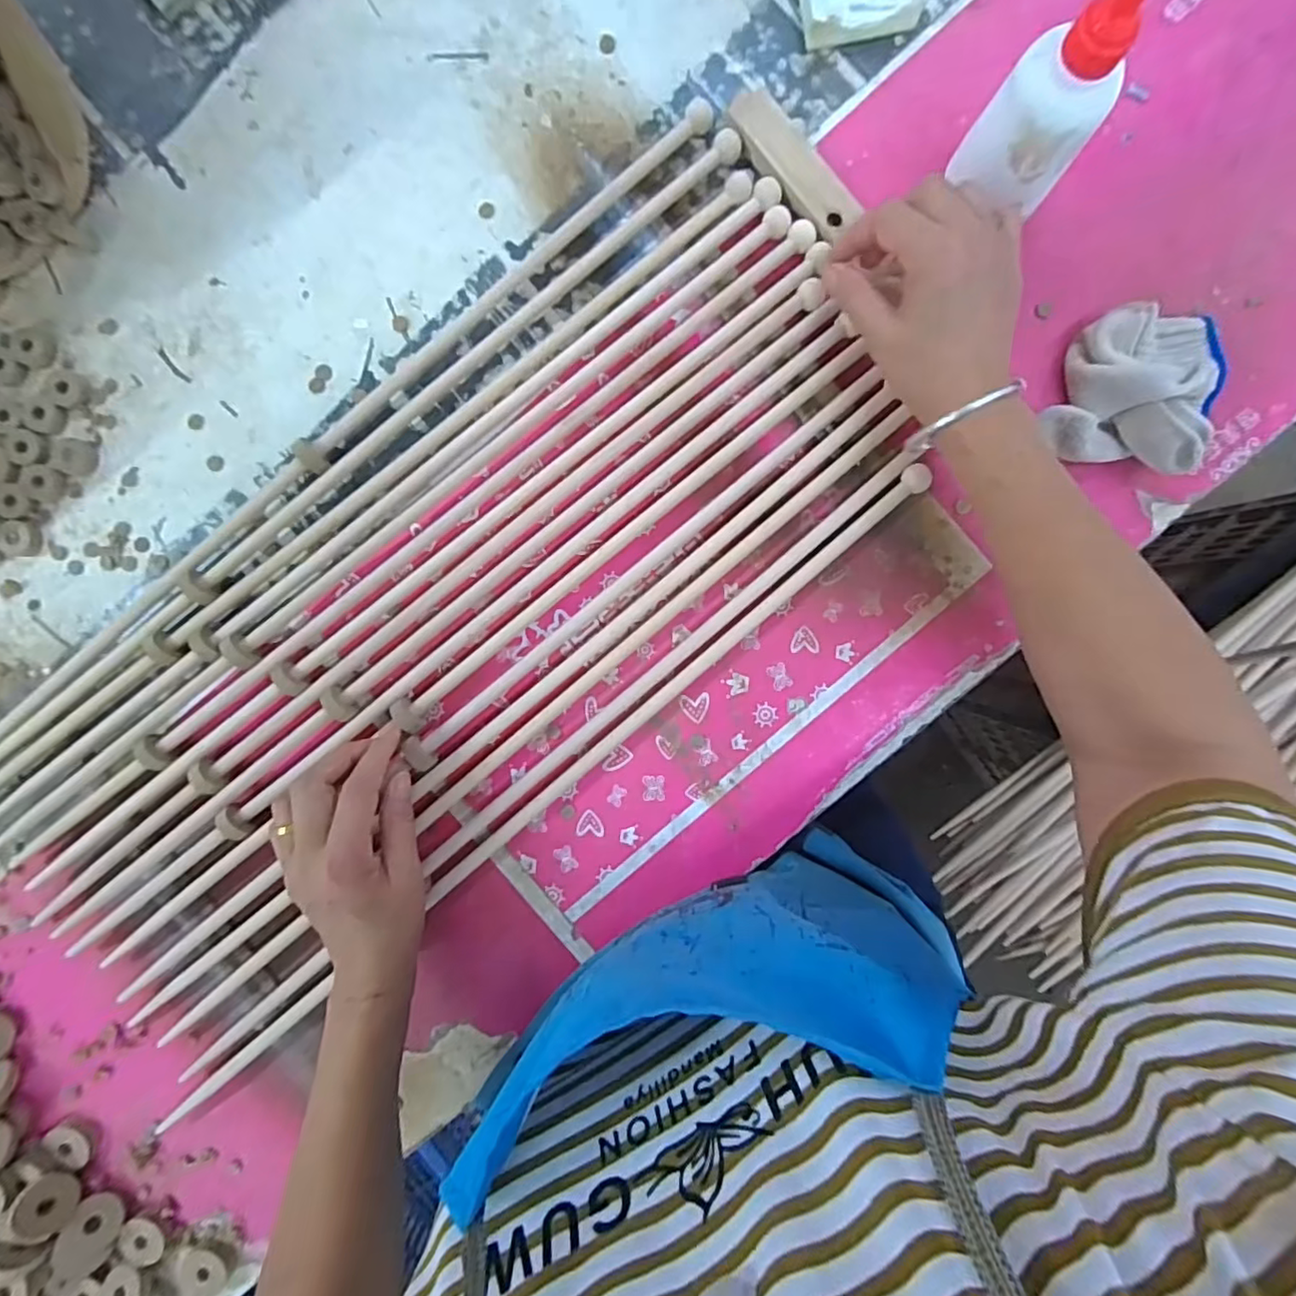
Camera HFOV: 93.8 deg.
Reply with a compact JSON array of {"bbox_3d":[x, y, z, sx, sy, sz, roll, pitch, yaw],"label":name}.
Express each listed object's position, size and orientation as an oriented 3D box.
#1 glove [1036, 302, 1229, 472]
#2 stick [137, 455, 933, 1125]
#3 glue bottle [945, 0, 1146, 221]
[{"bbox_3d":[0.318,-0.168,0.386,0.093,0.048,0.112,31,93,0],"label":"glove"},{"bbox_3d":[-0.075,0.111,0.428,0.693,0.015,0.017,-41,91,3],"label":"stick"},{"bbox_3d":[0.216,-0.290,0.329,0.056,0.151,0.051,-3,93,1],"label":"glue bottle"}]

